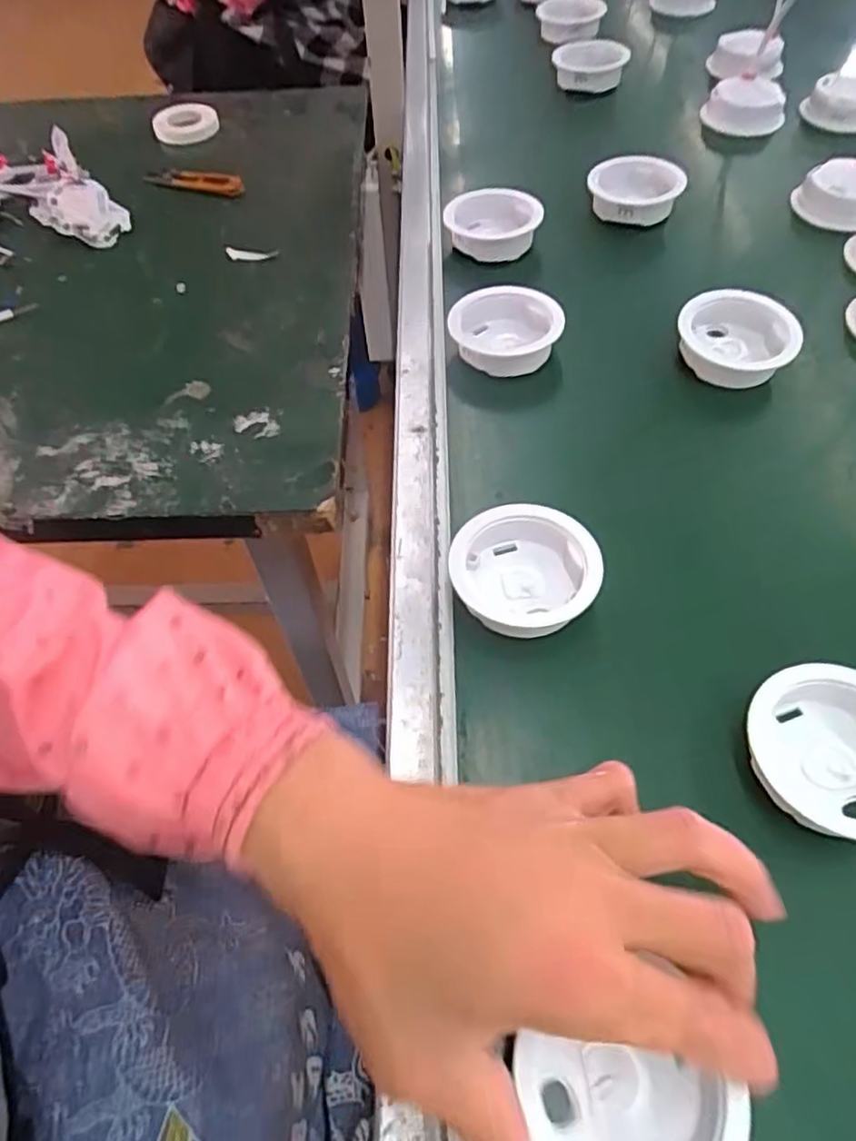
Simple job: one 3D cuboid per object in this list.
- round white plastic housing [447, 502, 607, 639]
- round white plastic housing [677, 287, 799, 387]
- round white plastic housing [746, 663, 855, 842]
[{"bbox_3d":[0.048,0.004,0.339,0.069,0.030,0.070,-1,55,2],"label":"round white plastic housing"},{"bbox_3d":[0.197,-0.147,0.437,0.070,0.040,0.062,13,56,12],"label":"round white plastic housing"},{"bbox_3d":[0.172,0.079,0.285,0.067,0.028,0.070,-1,55,2],"label":"round white plastic housing"}]

